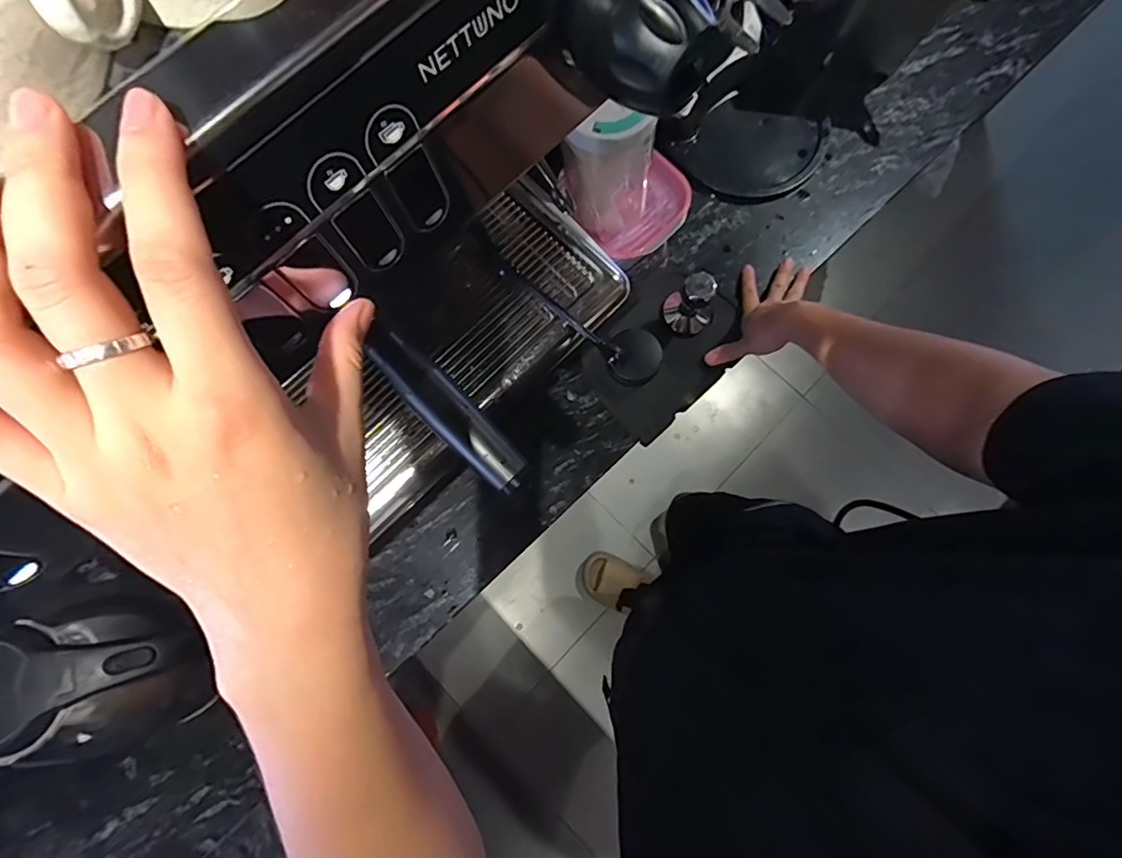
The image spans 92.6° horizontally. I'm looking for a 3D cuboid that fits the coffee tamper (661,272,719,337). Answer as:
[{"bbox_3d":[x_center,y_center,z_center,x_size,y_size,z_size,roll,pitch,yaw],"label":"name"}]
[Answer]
[{"bbox_3d":[0.154,-0.146,0.624,0.054,0.087,0.052,0,79,0],"label":"coffee tamper"}]

